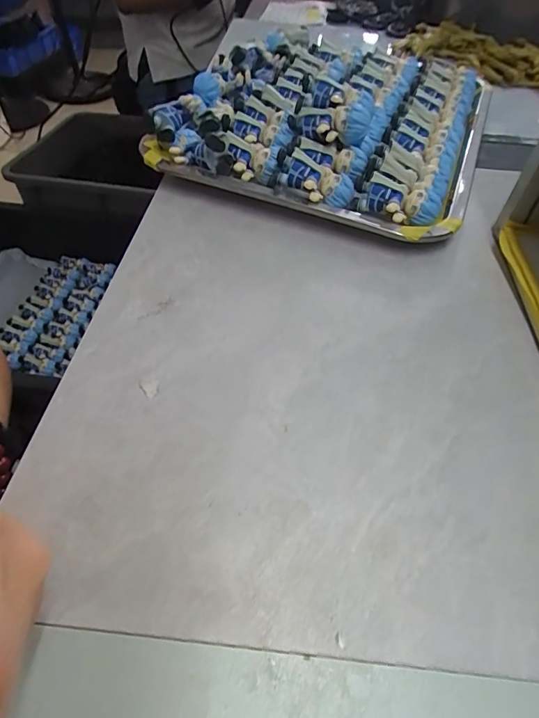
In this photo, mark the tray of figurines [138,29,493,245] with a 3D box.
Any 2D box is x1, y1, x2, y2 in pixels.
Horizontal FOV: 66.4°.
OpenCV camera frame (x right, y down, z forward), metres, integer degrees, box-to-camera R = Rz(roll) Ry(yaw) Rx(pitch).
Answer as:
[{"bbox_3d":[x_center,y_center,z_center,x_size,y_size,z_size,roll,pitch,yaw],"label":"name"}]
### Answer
[{"bbox_3d":[0.072,-0.236,0.394,0.259,0.058,0.328,21,53,15],"label":"tray of figurines"}]

